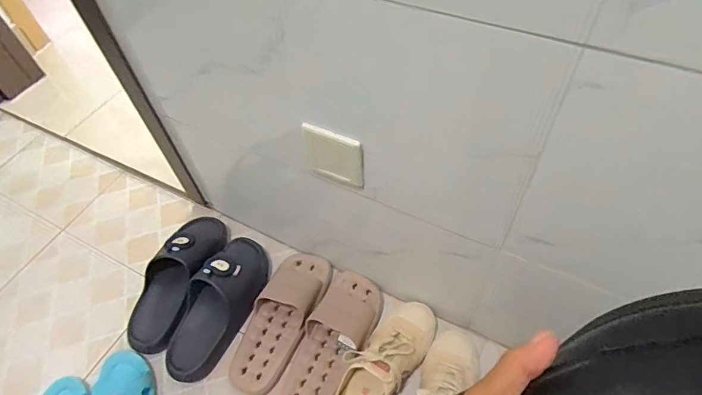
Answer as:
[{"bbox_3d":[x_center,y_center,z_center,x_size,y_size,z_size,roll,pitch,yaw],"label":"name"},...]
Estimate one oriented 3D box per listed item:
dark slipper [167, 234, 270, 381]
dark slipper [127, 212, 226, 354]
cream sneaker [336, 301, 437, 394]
[{"bbox_3d":[-0.238,0.191,0.806,0.118,0.086,0.271,16,57,16],"label":"dark slipper"},{"bbox_3d":[-0.330,0.146,0.840,0.124,0.071,0.279,11,56,12],"label":"dark slipper"},{"bbox_3d":[0.055,0.272,0.726,0.102,0.075,0.251,27,60,22],"label":"cream sneaker"}]

